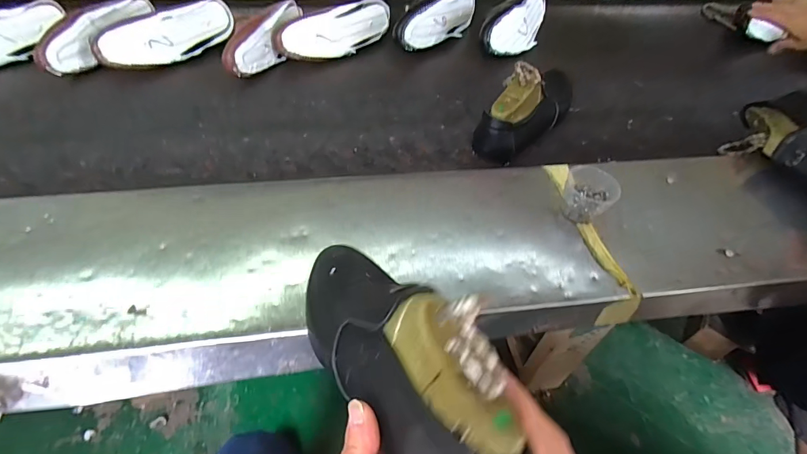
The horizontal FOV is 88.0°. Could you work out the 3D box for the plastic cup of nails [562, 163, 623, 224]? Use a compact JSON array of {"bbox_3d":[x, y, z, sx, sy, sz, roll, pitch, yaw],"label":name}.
[{"bbox_3d":[0.233,-0.043,0.529,0.063,0.051,0.067,2,50,-2],"label":"plastic cup of nails"}]

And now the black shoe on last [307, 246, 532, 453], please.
[{"bbox_3d":[-0.015,0.083,0.329,0.093,0.091,0.263,-27,35,-22],"label":"black shoe on last"}]

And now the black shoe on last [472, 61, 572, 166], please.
[{"bbox_3d":[0.201,-0.199,0.676,0.084,0.112,0.227,36,56,25],"label":"black shoe on last"}]

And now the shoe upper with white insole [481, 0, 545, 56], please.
[{"bbox_3d":[0.256,-0.442,0.909,0.074,0.080,0.282,32,54,22],"label":"shoe upper with white insole"}]

